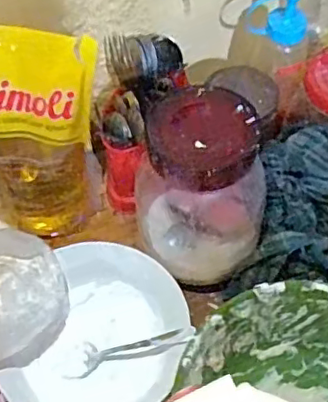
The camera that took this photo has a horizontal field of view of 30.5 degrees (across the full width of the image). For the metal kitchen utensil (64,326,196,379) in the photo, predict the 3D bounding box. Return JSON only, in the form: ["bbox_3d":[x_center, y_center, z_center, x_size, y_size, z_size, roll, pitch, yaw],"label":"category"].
[{"bbox_3d":[-0.034,0.142,0.595,0.133,0.021,0.035,-21,55,13],"label":"metal kitchen utensil"}]

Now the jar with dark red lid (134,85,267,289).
[{"bbox_3d":[0.036,-0.005,0.613,0.103,0.199,0.099,0,56,0],"label":"jar with dark red lid"}]

